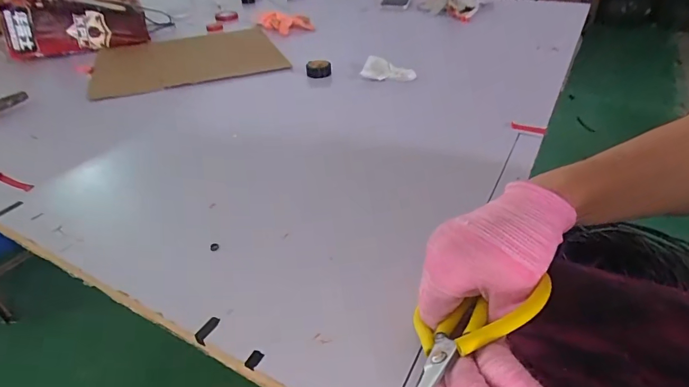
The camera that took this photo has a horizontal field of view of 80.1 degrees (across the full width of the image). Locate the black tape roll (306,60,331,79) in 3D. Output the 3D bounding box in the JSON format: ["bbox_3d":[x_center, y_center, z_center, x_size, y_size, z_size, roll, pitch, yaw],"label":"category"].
[{"bbox_3d":[-0.047,-0.226,0.743,0.042,0.024,0.041,-2,37,1],"label":"black tape roll"}]

